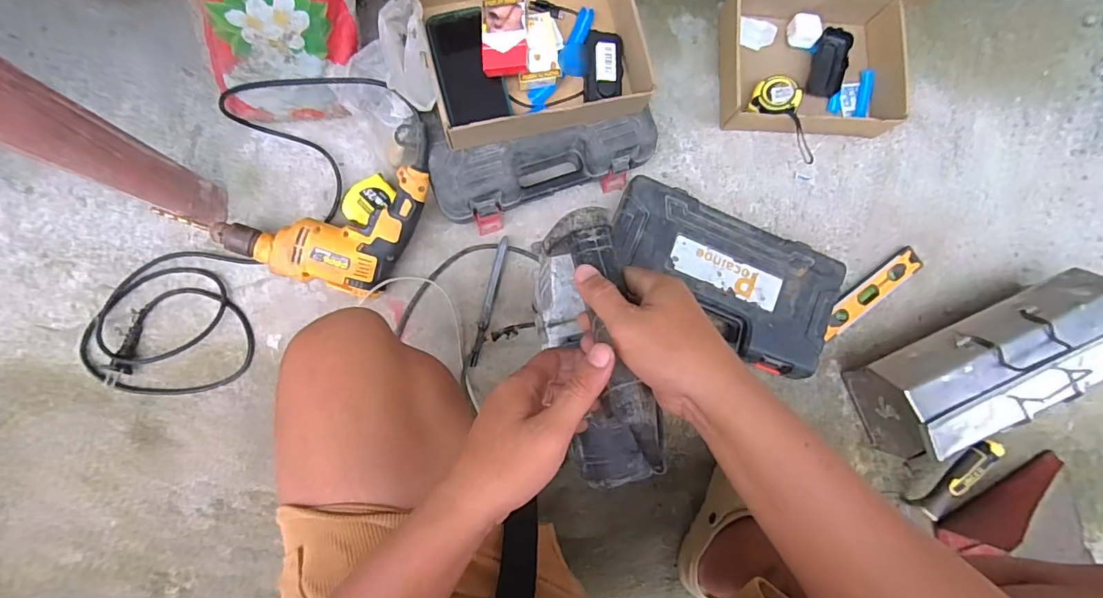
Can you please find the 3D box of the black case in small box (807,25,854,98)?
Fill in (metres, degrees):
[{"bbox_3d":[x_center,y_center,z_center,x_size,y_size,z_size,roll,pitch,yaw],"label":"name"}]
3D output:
[{"bbox_3d":[0.457,-0.390,0.806,0.053,0.027,0.108,15,84,-4],"label":"black case in small box"}]

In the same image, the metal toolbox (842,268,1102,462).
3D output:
[{"bbox_3d":[0.643,0.092,0.725,0.359,0.143,0.143,-27,88,-7],"label":"metal toolbox"}]

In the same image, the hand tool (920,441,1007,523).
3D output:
[{"bbox_3d":[0.590,0.259,0.710,0.027,0.025,0.138,31,104,-2],"label":"hand tool"}]

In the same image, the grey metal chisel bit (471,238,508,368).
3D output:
[{"bbox_3d":[-0.092,0.003,0.733,0.016,0.012,0.195,14,84,-4],"label":"grey metal chisel bit"}]

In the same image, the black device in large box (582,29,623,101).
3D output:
[{"bbox_3d":[0.072,-0.312,0.657,0.052,0.022,0.100,1,84,-3],"label":"black device in large box"}]

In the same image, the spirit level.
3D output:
[{"bbox_3d":[0.509,-0.011,0.789,0.204,0.013,0.041,-36,89,-7],"label":"spirit level"}]

